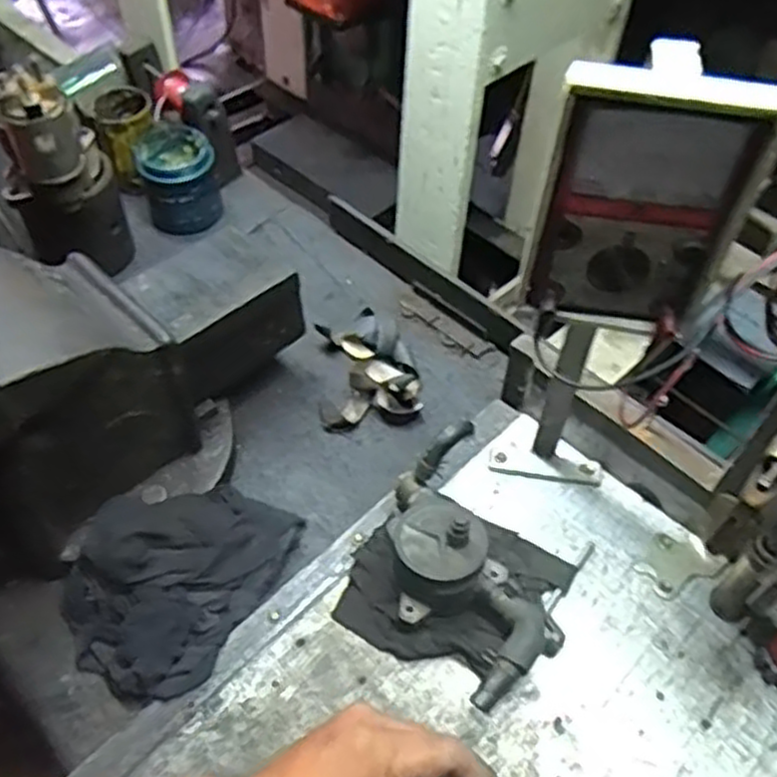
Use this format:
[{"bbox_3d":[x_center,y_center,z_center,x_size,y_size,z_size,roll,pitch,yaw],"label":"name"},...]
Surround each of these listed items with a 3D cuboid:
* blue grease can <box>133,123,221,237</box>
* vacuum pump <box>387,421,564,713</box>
[{"bbox_3d":[-0.262,-0.264,0.969,0.094,0.080,0.119,-16,54,-13],"label":"blue grease can"},{"bbox_3d":[0.061,0.147,0.635,0.117,0.078,0.204,-21,55,-16],"label":"vacuum pump"}]

